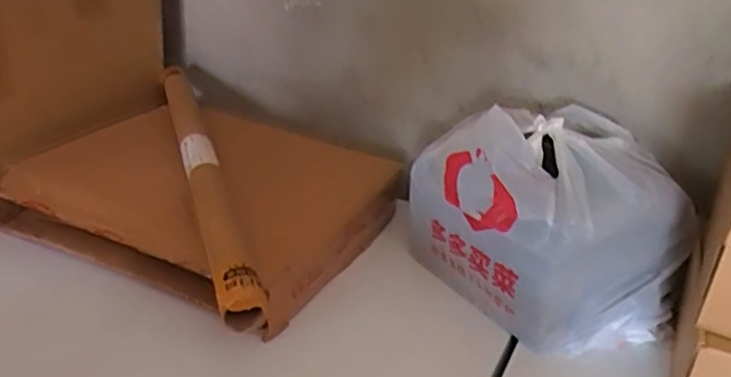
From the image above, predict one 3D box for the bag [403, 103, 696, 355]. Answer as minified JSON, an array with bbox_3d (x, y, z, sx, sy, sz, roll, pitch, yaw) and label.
[{"bbox_3d":[0.190,0.028,0.659,0.200,0.179,0.235,-11,31,-32],"label":"bag"}]

